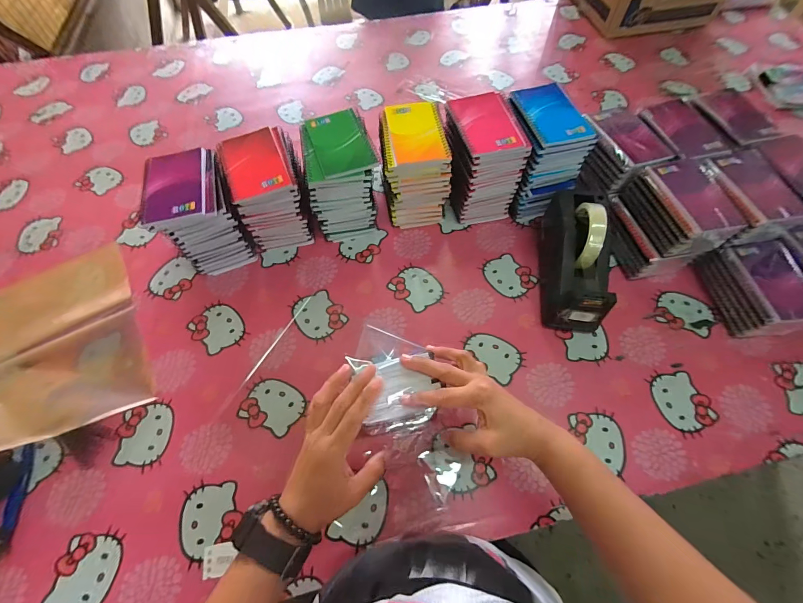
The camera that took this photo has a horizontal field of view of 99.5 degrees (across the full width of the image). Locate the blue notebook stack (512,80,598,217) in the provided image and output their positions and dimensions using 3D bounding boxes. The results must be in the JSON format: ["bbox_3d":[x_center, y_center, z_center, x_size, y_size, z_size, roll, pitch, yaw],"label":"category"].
[{"bbox_3d":[0.232,-0.251,0.588,0.097,0.156,0.164,-9,64,-4],"label":"blue notebook stack"}]

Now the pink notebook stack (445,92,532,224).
[{"bbox_3d":[0.133,-0.236,0.579,0.096,0.153,0.129,-12,64,-6],"label":"pink notebook stack"}]

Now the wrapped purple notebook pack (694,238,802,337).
[{"bbox_3d":[0.539,-0.020,0.515,0.103,0.064,0.135,-9,64,-4],"label":"wrapped purple notebook pack"}]

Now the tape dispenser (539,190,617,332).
[{"bbox_3d":[0.265,-0.069,0.510,0.073,0.127,0.195,5,64,3],"label":"tape dispenser"}]

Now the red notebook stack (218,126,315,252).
[{"bbox_3d":[-0.213,-0.178,0.559,0.098,0.144,0.132,-16,65,-7],"label":"red notebook stack"}]

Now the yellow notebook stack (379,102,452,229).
[{"bbox_3d":[0.018,-0.225,0.581,0.096,0.148,0.125,-9,64,-4],"label":"yellow notebook stack"}]

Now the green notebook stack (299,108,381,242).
[{"bbox_3d":[-0.100,-0.202,0.570,0.100,0.147,0.127,-13,64,-6],"label":"green notebook stack"}]

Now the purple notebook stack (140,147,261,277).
[{"bbox_3d":[-0.313,-0.139,0.542,0.103,0.143,0.126,-18,65,-8],"label":"purple notebook stack"}]

